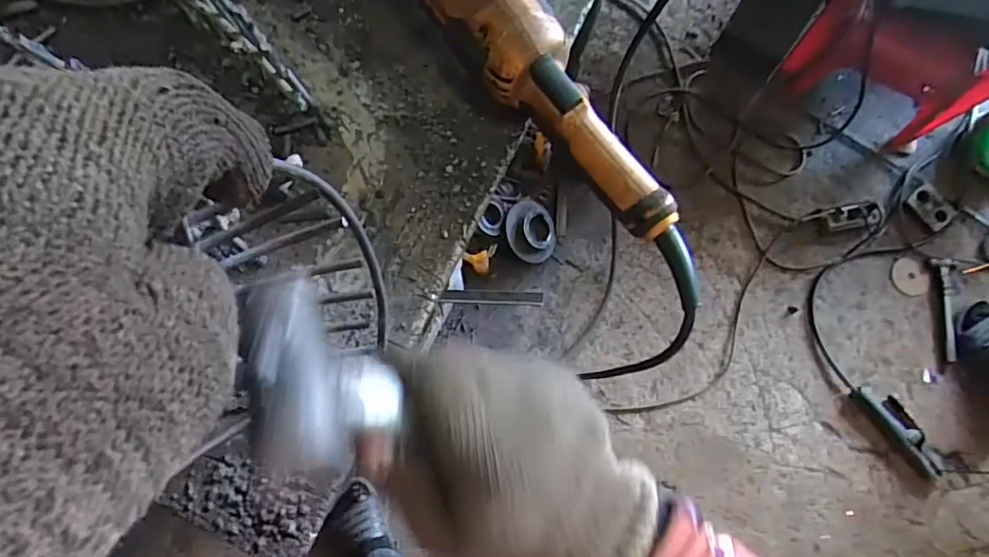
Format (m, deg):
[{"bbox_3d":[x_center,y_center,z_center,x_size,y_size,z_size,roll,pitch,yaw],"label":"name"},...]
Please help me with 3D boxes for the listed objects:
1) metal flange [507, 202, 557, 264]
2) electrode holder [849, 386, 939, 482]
[{"bbox_3d":[0.085,-0.102,1.275,0.129,0.040,0.134,12,89,-23],"label":"metal flange"},{"bbox_3d":[0.889,0.326,1.266,0.080,0.038,0.239,-40,82,-10],"label":"electrode holder"}]

